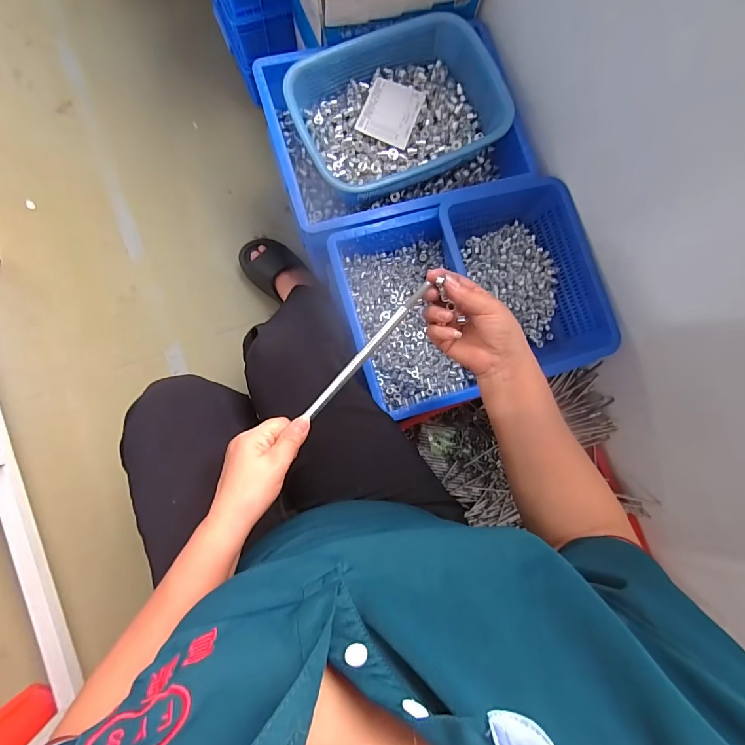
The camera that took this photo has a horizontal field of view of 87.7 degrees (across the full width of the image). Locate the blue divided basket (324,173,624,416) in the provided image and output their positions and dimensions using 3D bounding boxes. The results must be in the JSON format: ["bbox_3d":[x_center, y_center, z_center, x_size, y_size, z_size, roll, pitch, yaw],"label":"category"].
[{"bbox_3d":[0.162,-0.127,0.653,0.415,0.103,0.321,-14,85,-7],"label":"blue divided basket"}]

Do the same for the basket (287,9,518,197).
[{"bbox_3d":[0.037,-0.445,0.671,0.335,0.096,0.245,-24,86,-8],"label":"basket"}]

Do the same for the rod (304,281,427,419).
[{"bbox_3d":[-0.007,-0.022,0.402,0.011,0.007,0.179,42,94,1],"label":"rod"}]

